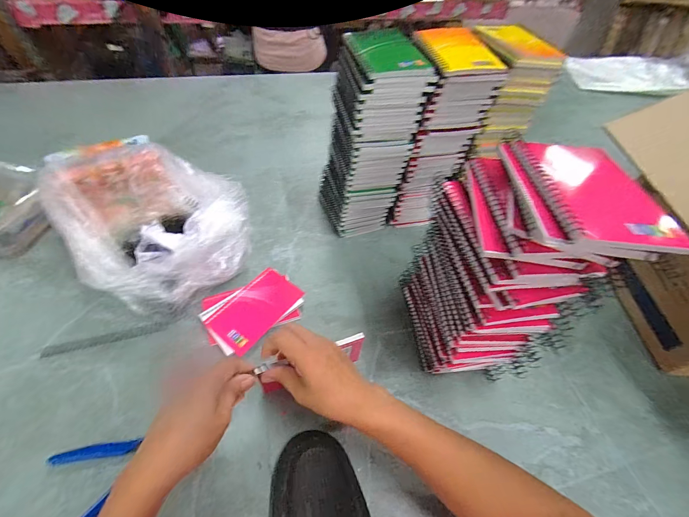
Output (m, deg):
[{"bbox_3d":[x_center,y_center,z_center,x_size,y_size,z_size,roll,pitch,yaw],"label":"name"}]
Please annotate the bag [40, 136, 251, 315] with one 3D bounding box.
[{"bbox_3d":[-0.294,-0.061,0.483,0.294,0.124,0.230,36,57,23],"label":"bag"}]

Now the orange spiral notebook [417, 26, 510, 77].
[{"bbox_3d":[0.155,-0.277,0.408,0.097,0.014,0.108,-6,59,-9],"label":"orange spiral notebook"}]

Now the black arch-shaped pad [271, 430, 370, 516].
[{"bbox_3d":[-0.032,0.243,0.323,0.093,0.032,0.100,-11,52,-13],"label":"black arch-shaped pad"}]

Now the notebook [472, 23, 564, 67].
[{"bbox_3d":[0.244,-0.304,0.436,0.094,0.013,0.127,-7,53,-11],"label":"notebook"}]

